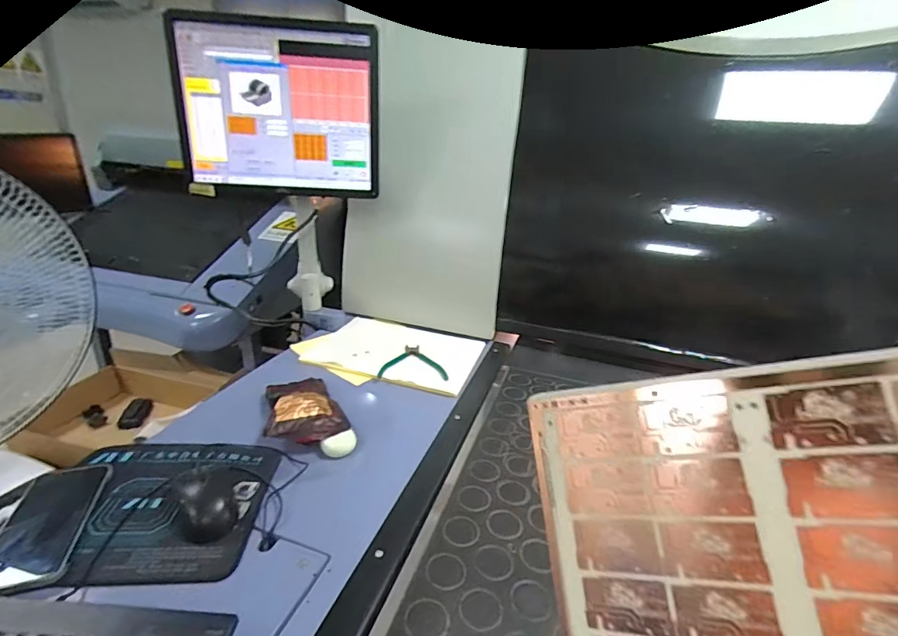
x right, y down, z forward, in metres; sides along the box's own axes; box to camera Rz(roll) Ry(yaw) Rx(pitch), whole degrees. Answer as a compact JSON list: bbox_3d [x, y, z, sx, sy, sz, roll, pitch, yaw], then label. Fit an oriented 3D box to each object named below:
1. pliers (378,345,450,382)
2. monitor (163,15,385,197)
[{"bbox_3d":[-0.066,0.081,0.871,0.123,0.011,0.135,5,22,-3],"label":"pliers"},{"bbox_3d":[-0.321,-0.393,0.858,0.369,0.301,0.049,2,22,-8],"label":"monitor"}]

